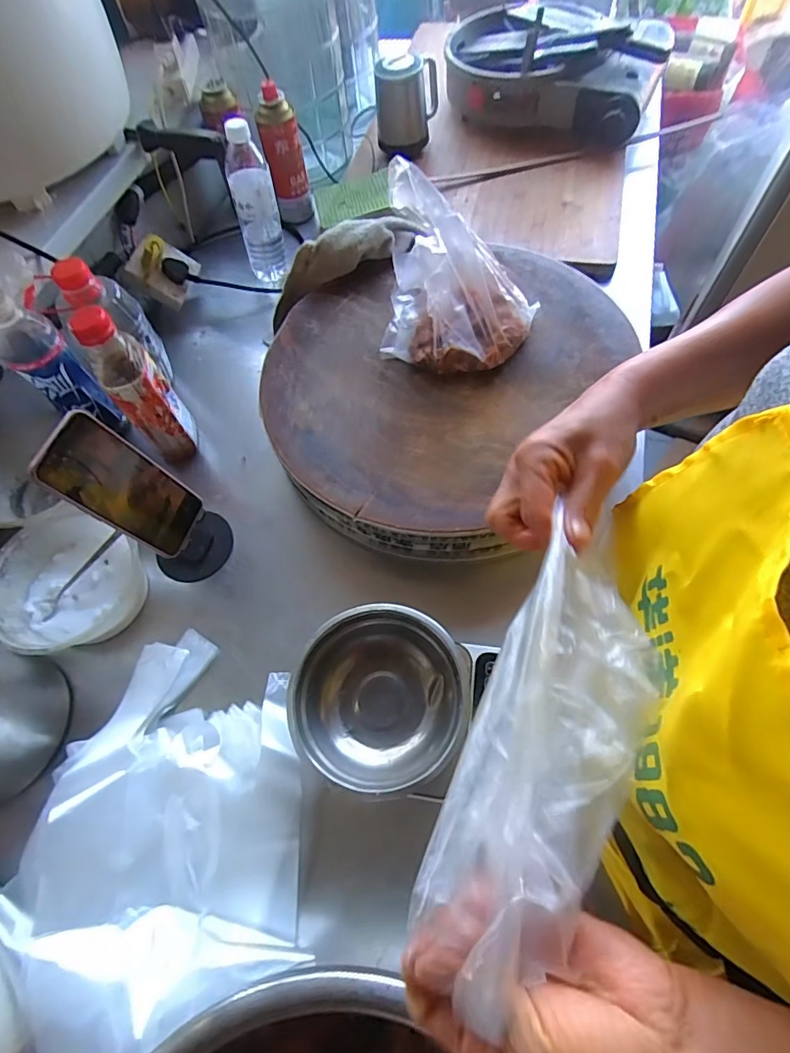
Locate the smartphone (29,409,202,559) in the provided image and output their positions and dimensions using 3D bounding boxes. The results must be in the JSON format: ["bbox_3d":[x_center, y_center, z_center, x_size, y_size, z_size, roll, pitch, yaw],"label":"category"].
[{"bbox_3d":[-0.267,-0.038,0.486,0.012,0.164,0.080,-1,60,28],"label":"smartphone"}]

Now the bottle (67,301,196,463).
[{"bbox_3d":[-0.312,-0.170,0.598,0.063,0.210,0.072,-30,64,-12],"label":"bottle"}]

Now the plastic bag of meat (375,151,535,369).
[{"bbox_3d":[0.074,-0.278,0.544,0.175,0.188,0.113,10,63,9],"label":"plastic bag of meat"}]

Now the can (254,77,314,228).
[{"bbox_3d":[-0.185,-0.619,0.828,0.064,0.191,0.058,-12,62,-3],"label":"can"}]

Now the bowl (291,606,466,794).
[{"bbox_3d":[-0.015,0.160,0.462,0.156,0.055,0.154,-2,62,3],"label":"bowl"}]

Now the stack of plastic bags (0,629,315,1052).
[{"bbox_3d":[-0.212,0.263,0.449,0.242,0.048,0.334,-7,56,-6],"label":"stack of plastic bags"}]

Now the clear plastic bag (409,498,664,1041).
[{"bbox_3d":[0.082,0.102,0.244,0.077,0.026,0.225,20,67,14],"label":"clear plastic bag"}]

